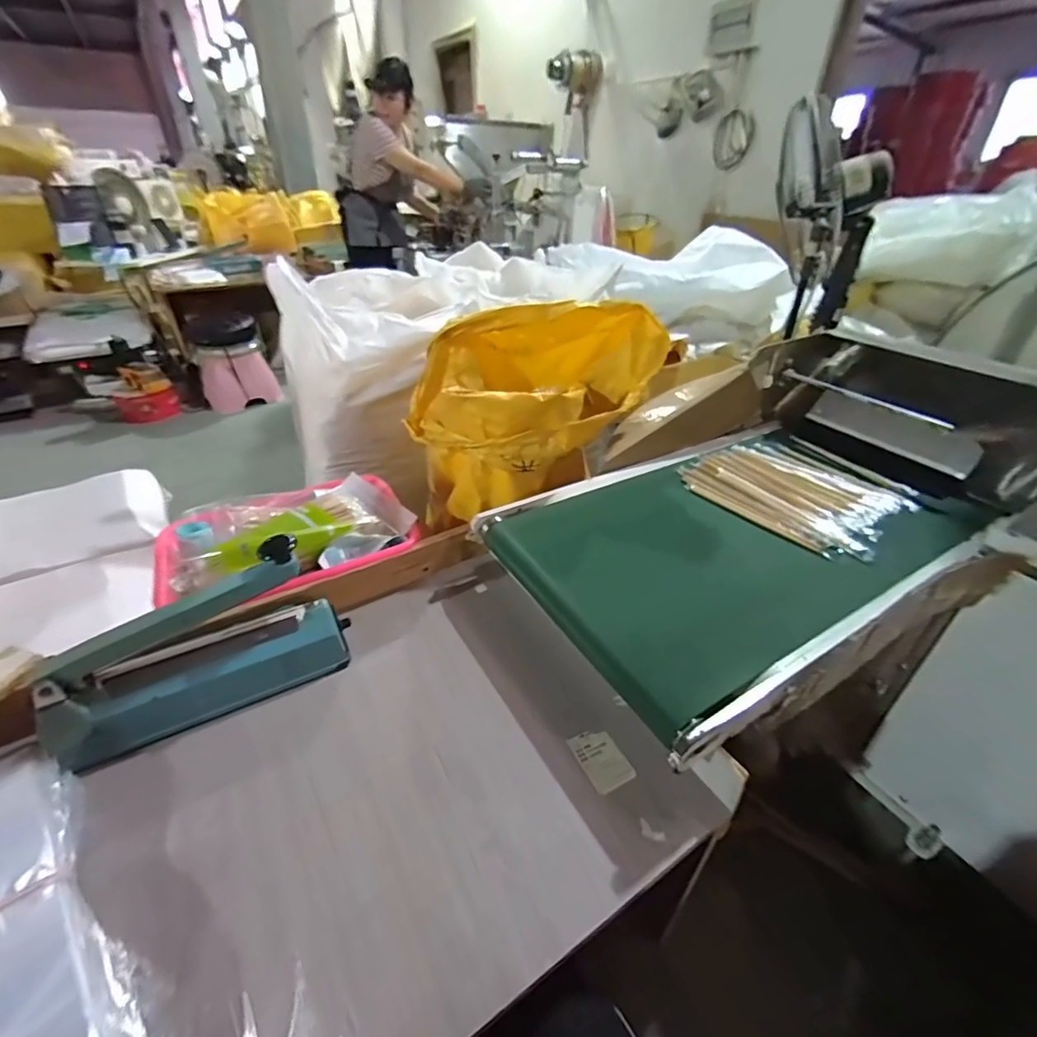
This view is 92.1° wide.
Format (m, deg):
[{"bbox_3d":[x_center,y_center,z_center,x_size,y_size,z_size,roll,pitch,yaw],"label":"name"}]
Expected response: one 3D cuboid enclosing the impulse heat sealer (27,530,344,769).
[{"bbox_3d":[-0.369,0.139,0.578,0.299,0.163,0.103,-18,39,-26],"label":"impulse heat sealer"}]

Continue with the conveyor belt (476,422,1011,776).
[{"bbox_3d":[0.330,0.014,0.737,0.668,0.064,0.423,-17,39,-25],"label":"conveyor belt"}]

